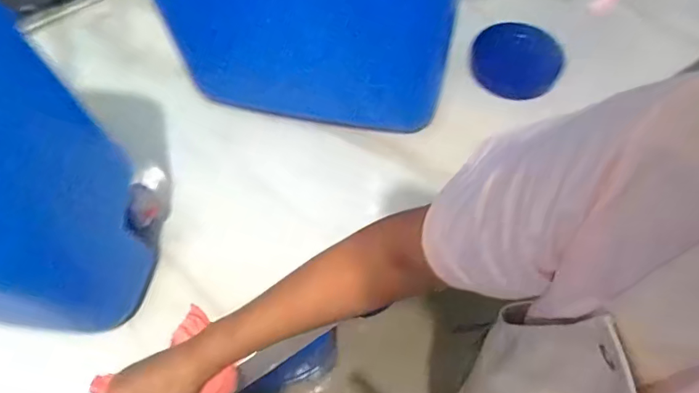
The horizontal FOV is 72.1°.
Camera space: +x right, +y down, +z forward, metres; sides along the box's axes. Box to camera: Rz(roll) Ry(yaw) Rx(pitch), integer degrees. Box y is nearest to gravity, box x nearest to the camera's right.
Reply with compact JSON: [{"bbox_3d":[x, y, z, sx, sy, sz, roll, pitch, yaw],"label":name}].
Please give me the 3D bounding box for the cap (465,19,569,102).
[{"bbox_3d":[0.217,-0.180,0.628,0.114,0.023,0.107,-1,62,2],"label":"cap"}]

